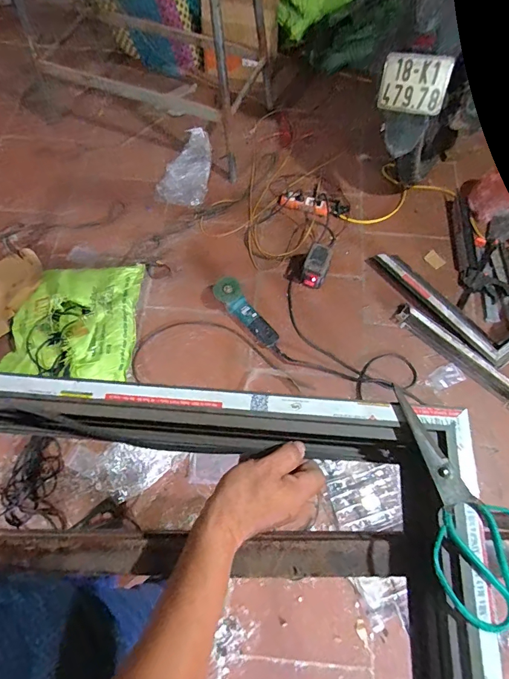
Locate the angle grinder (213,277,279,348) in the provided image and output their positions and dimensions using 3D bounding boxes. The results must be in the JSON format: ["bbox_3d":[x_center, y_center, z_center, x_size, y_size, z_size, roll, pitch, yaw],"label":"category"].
[{"bbox_3d":[-0.033,-0.092,1.395,0.090,0.089,0.294,-35,72,-12],"label":"angle grinder"}]

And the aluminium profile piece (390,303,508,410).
[{"bbox_3d":[0.699,0.052,1.349,0.503,0.033,0.084,40,74,15],"label":"aluminium profile piece"}]

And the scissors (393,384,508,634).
[{"bbox_3d":[0.188,0.145,0.369,0.091,0.015,0.205,-18,69,-8],"label":"scissors"}]

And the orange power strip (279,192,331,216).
[{"bbox_3d":[0.202,-0.550,1.607,0.211,0.041,0.065,12,69,6],"label":"orange power strip"}]

